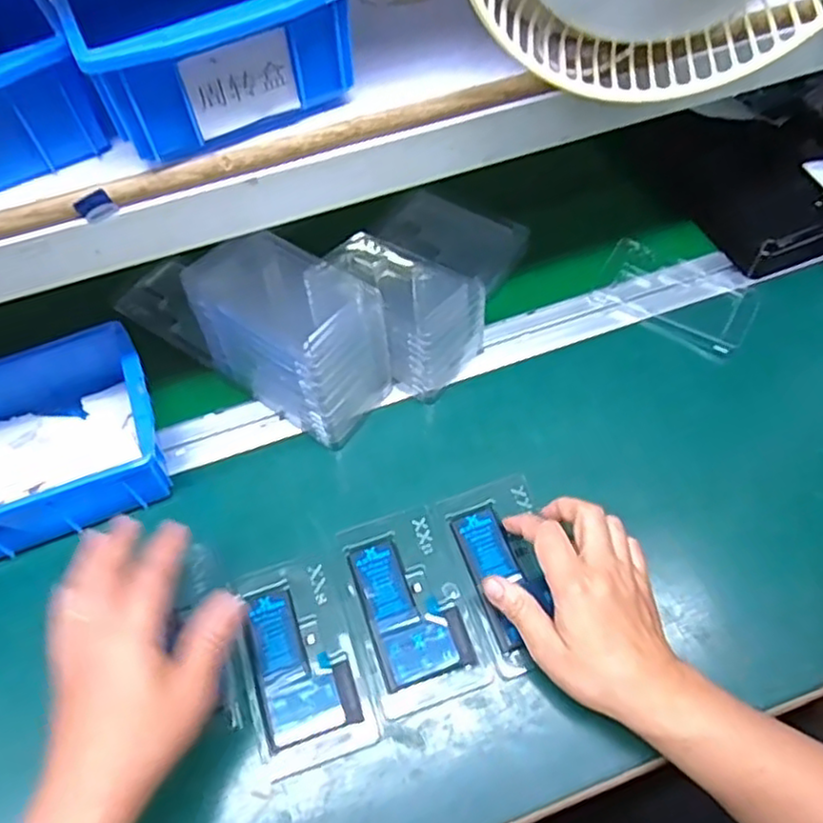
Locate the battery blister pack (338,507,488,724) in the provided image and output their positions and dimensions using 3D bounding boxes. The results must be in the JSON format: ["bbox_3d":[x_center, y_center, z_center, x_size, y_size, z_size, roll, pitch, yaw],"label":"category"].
[{"bbox_3d":[0.000,0.131,0.464,0.071,0.007,0.126,-17,60,-7],"label":"battery blister pack"}]

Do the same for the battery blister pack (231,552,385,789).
[{"bbox_3d":[-0.072,0.162,0.446,0.071,0.014,0.123,-17,60,-8],"label":"battery blister pack"}]

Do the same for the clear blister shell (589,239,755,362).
[{"bbox_3d":[0.225,-0.099,0.590,0.127,0.013,0.083,30,65,18],"label":"clear blister shell"}]

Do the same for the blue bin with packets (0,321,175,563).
[{"bbox_3d":[-0.286,0.026,0.502,0.202,0.065,0.143,-19,61,-9],"label":"blue bin with packets"}]

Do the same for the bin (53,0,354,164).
[{"bbox_3d":[-0.123,-0.227,0.384,0.133,0.090,0.192,-23,61,-11],"label":"bin"}]

